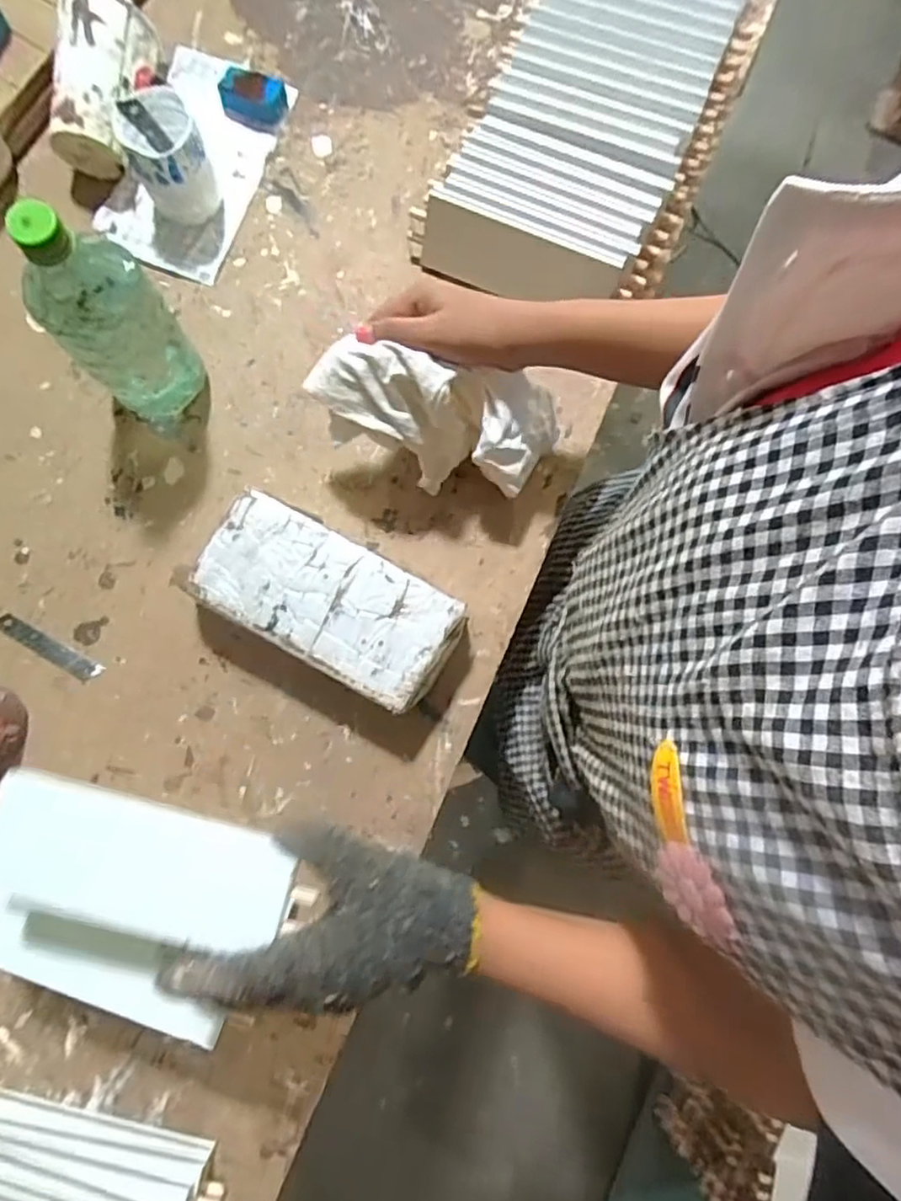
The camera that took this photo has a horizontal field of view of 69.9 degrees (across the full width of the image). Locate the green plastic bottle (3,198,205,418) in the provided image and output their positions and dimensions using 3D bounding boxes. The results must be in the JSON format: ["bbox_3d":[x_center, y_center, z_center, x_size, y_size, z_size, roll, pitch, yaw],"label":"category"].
[{"bbox_3d":[-0.255,-0.211,0.489,0.077,0.203,0.075,1,83,-4],"label":"green plastic bottle"}]

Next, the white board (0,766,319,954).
[{"bbox_3d":[-0.185,0.152,0.375,0.194,0.019,0.066,15,80,-1],"label":"white board"}]

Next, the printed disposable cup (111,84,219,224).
[{"bbox_3d":[-0.251,-0.394,0.582,0.064,0.084,0.074,-23,80,-4],"label":"printed disposable cup"}]

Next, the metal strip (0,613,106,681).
[{"bbox_3d":[-0.342,0.039,0.544,0.101,0.004,0.017,28,81,5],"label":"metal strip"}]

